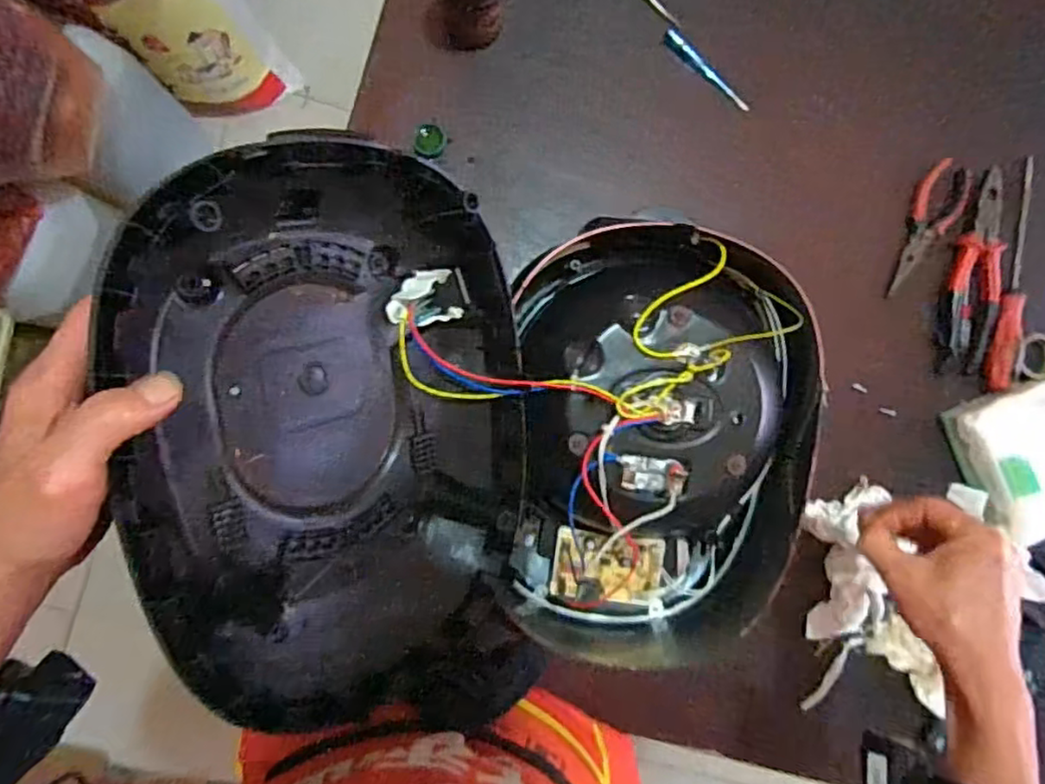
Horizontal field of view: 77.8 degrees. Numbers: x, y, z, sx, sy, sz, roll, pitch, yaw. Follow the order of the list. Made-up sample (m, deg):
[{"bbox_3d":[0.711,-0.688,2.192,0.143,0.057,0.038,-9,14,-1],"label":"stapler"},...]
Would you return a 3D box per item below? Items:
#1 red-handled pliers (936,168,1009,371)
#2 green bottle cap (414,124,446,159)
[{"bbox_3d":[0.471,-0.124,0.670,0.053,0.012,0.207,14,88,-3],"label":"red-handled pliers"},{"bbox_3d":[-0.093,-0.252,0.651,0.031,0.016,0.032,0,89,-4],"label":"green bottle cap"}]

